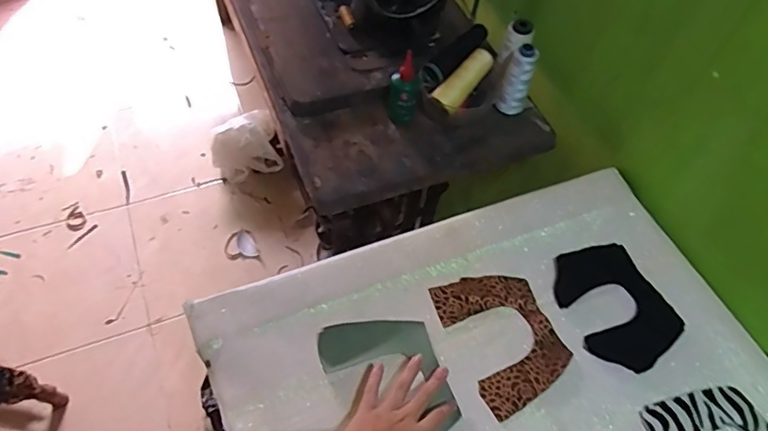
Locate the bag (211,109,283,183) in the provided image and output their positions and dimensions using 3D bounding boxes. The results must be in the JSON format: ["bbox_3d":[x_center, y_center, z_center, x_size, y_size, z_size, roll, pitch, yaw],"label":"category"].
[{"bbox_3d":[-0.408,-0.199,1.583,0.189,0.141,0.147,-15,58,-14],"label":"bag"}]

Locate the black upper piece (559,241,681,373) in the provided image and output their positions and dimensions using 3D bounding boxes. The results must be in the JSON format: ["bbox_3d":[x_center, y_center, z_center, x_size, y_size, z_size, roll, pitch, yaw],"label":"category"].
[{"bbox_3d":[0.281,0.109,0.661,0.122,0.005,0.154,-19,61,-16],"label":"black upper piece"}]

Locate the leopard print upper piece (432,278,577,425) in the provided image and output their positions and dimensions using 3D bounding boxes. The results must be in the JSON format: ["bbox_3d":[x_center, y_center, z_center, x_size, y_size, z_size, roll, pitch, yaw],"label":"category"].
[{"bbox_3d":[0.140,0.138,0.630,0.116,0.004,0.161,-19,59,-16],"label":"leopard print upper piece"}]

